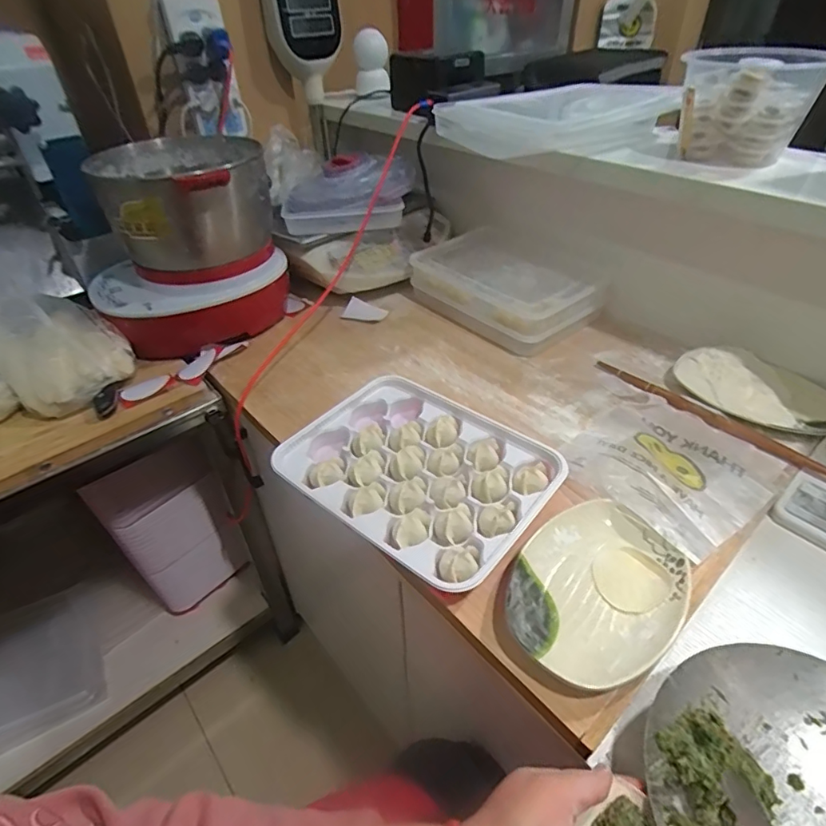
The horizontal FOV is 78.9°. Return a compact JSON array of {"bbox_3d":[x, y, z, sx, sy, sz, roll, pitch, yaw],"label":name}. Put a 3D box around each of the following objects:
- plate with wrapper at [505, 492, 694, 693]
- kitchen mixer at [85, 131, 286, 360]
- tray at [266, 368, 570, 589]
[{"bbox_3d":[0.168,0.160,0.460,0.184,0.018,0.137,-32,49,-30],"label":"plate with wrapper"},{"bbox_3d":[-0.370,-0.271,0.821,0.298,0.262,0.260,-10,41,-10],"label":"kitchen mixer"},{"bbox_3d":[0.007,0.063,0.578,0.282,0.035,0.217,26,48,29],"label":"tray"}]

